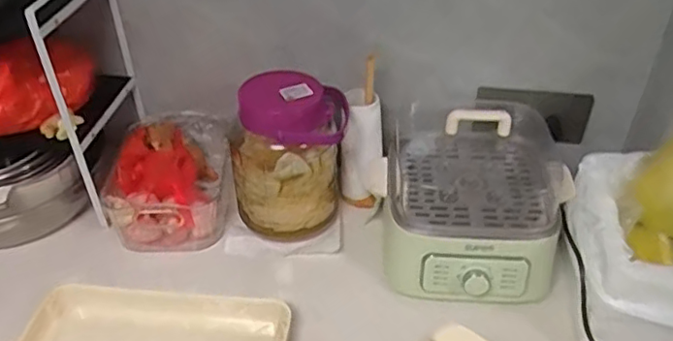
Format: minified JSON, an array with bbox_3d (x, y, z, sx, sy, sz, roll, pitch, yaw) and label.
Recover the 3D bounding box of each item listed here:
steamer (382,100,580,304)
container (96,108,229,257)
[{"bbox_3d":[0.189,0.022,0.862,0.238,0.195,0.259,6,40,7],"label":"steamer"},{"bbox_3d":[-0.260,0.014,0.978,0.176,0.099,0.215,-1,39,-1],"label":"container"}]

